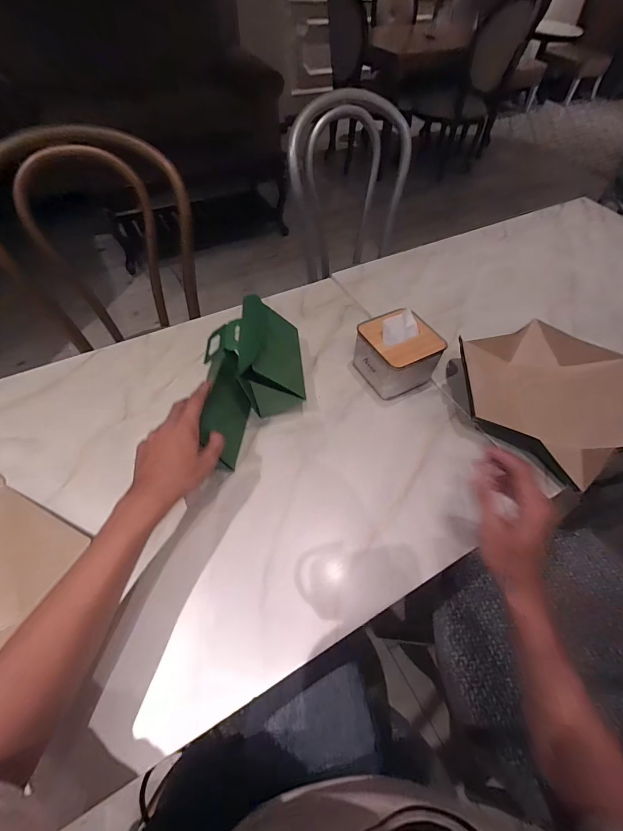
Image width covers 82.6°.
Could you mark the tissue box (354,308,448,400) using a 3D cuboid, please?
[{"bbox_3d":[0.147,-0.109,0.604,0.115,0.099,0.103,-20,59,-15],"label":"tissue box"}]

